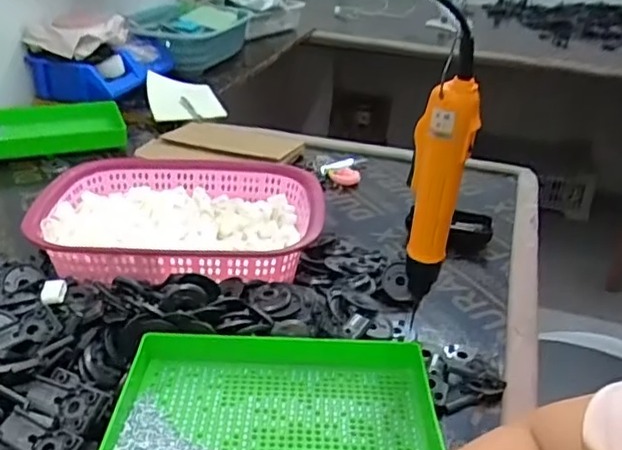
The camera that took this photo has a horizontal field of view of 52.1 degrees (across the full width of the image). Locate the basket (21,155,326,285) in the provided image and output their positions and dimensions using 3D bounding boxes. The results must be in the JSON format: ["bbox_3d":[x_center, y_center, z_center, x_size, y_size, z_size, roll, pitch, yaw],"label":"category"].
[{"bbox_3d":[-0.142,0.005,0.730,0.301,0.081,0.223,4,29,1],"label":"basket"}]

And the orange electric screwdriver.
[{"bbox_3d":[0.106,-0.032,0.524,0.046,0.217,0.032,7,29,6],"label":"orange electric screwdriver"}]

